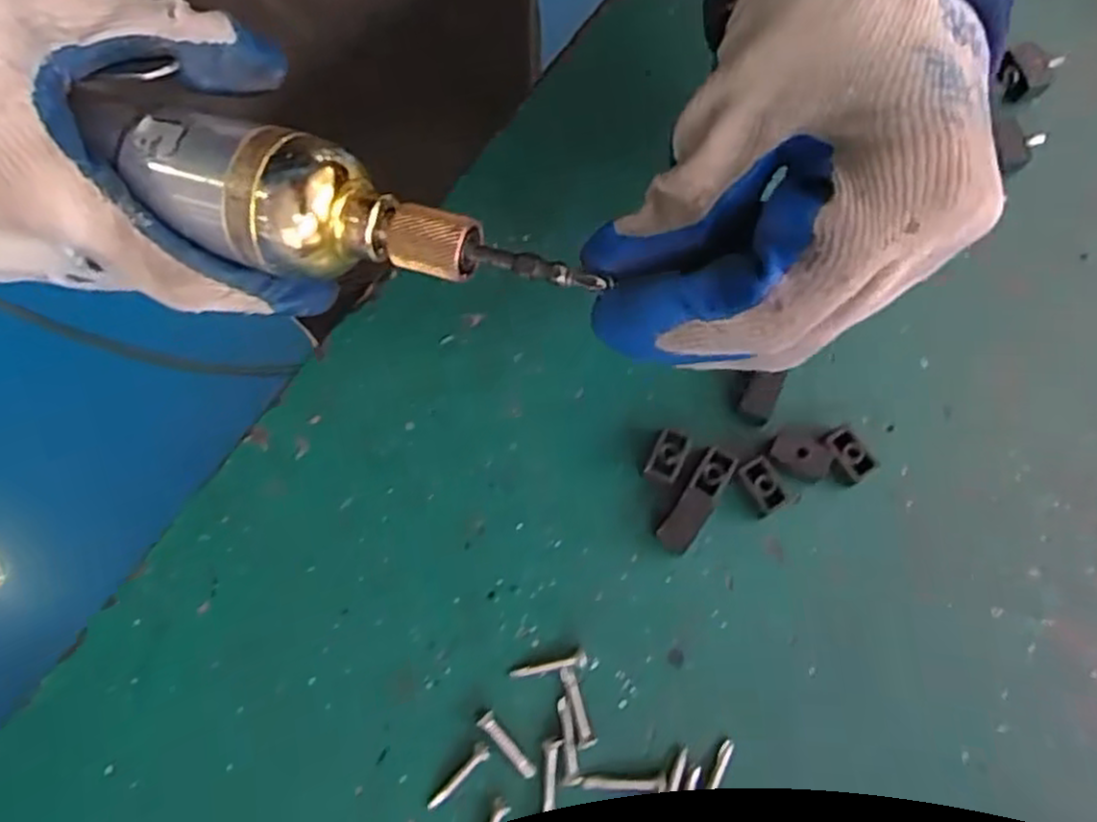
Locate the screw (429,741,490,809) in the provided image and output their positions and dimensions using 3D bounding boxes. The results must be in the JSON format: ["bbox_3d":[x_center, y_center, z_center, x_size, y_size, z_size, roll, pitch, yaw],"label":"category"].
[{"bbox_3d":[-0.028,0.114,0.233,0.005,0.005,0.026,42,80,9],"label":"screw"}]

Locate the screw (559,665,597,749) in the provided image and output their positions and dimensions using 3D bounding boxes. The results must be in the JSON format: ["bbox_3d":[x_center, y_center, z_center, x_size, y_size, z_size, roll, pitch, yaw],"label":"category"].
[{"bbox_3d":[0.009,0.094,0.239,0.006,0.004,0.025,-19,78,-4],"label":"screw"}]

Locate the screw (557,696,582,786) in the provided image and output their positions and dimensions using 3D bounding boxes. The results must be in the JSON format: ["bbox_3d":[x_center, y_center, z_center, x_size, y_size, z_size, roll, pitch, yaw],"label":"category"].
[{"bbox_3d":[0.006,0.104,0.235,0.005,0.004,0.025,-8,77,-2],"label":"screw"}]

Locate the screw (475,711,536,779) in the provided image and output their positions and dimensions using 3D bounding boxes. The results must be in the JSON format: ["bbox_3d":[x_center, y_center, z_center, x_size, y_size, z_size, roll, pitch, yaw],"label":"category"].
[{"bbox_3d":[-0.013,0.105,0.235,0.005,0.004,0.023,-42,80,-9],"label":"screw"}]

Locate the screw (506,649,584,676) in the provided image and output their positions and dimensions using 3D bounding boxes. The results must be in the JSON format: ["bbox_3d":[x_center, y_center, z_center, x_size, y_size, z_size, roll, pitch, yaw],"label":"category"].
[{"bbox_3d":[0.000,0.082,0.243,0.025,0.004,0.005,-12,77,-3],"label":"screw"}]

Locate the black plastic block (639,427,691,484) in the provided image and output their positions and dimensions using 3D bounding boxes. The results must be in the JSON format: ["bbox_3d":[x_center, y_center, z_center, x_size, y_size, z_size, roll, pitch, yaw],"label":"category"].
[{"bbox_3d":[0.039,0.016,0.256,0.012,0.012,0.018,24,78,5],"label":"black plastic block"}]

